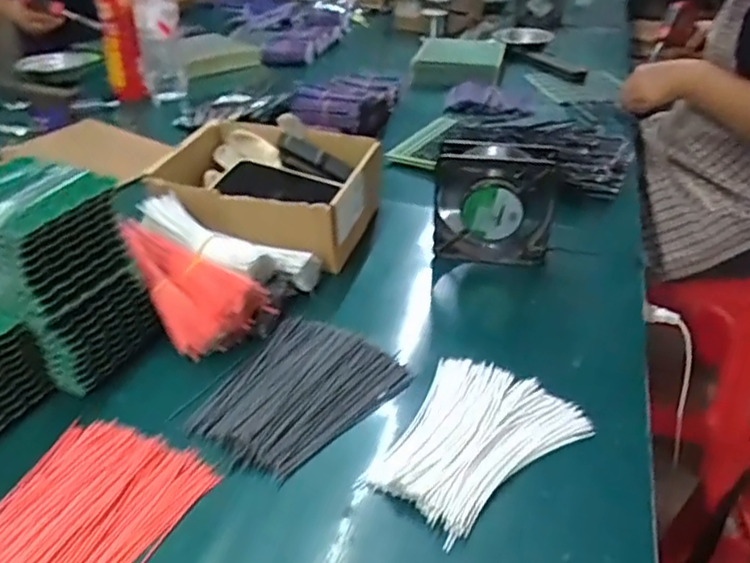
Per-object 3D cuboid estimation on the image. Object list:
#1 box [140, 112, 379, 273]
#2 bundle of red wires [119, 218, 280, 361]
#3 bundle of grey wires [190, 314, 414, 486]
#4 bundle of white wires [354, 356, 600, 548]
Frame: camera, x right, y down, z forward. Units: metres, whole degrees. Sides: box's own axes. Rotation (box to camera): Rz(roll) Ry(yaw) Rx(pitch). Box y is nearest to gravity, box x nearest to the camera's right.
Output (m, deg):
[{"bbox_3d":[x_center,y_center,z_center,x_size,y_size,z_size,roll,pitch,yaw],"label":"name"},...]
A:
[{"bbox_3d":[-0.113,-0.100,0.713,0.216,0.091,0.191,9,34,11],"label":"box"},{"bbox_3d":[-0.174,0.000,0.569,0.157,0.065,0.071,35,45,20],"label":"bundle of red wires"},{"bbox_3d":[-0.064,0.086,0.511,0.121,0.012,0.152,22,39,28],"label":"bundle of grey wires"},{"bbox_3d":[0.068,0.112,0.465,0.116,0.017,0.152,29,42,34],"label":"bundle of white wires"}]

